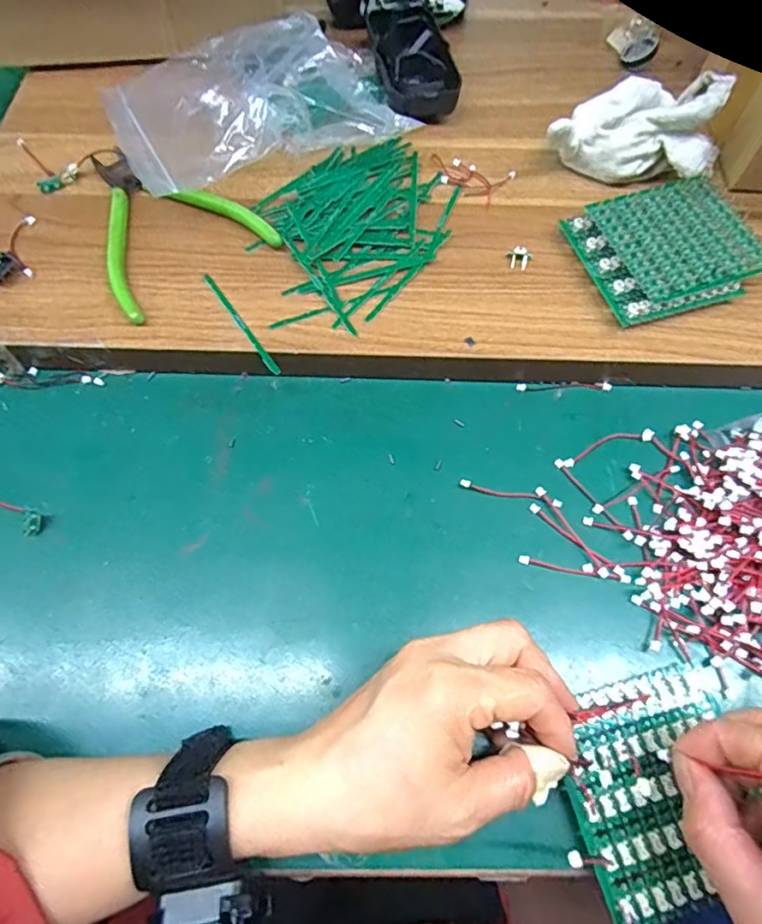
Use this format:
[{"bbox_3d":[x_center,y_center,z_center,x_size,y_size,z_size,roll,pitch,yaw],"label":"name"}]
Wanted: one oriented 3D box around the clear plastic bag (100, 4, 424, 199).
[{"bbox_3d":[-0.090,-0.260,0.373,0.197,0.051,0.149,-31,71,-13],"label":"clear plastic bag"}]

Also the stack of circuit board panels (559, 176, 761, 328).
[{"bbox_3d":[0.176,-0.130,0.335,0.097,0.023,0.083,-16,68,-8],"label":"stack of circuit board panels"}]

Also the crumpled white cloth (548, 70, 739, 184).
[{"bbox_3d":[0.170,-0.220,0.357,0.109,0.061,0.068,16,67,6],"label":"crumpled white cloth"}]

